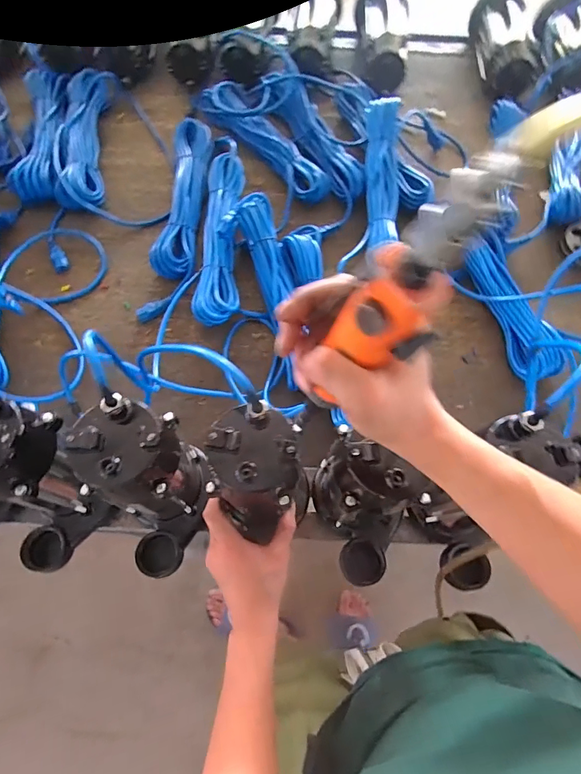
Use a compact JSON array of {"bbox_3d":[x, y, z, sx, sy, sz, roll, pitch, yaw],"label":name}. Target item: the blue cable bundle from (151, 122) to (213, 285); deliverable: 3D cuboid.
[{"bbox_3d":[-0.200,-0.351,0.785,0.077,0.048,0.368,2,68,-1],"label":"blue cable bundle"}]

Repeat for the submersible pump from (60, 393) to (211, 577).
[{"bbox_3d":[-0.152,0.122,0.463,0.090,0.227,0.154,-6,68,-4],"label":"submersible pump"}]

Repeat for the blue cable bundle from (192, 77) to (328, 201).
[{"bbox_3d":[-0.064,-0.496,0.844,0.100,0.049,0.399,-35,73,-15],"label":"blue cable bundle"}]

